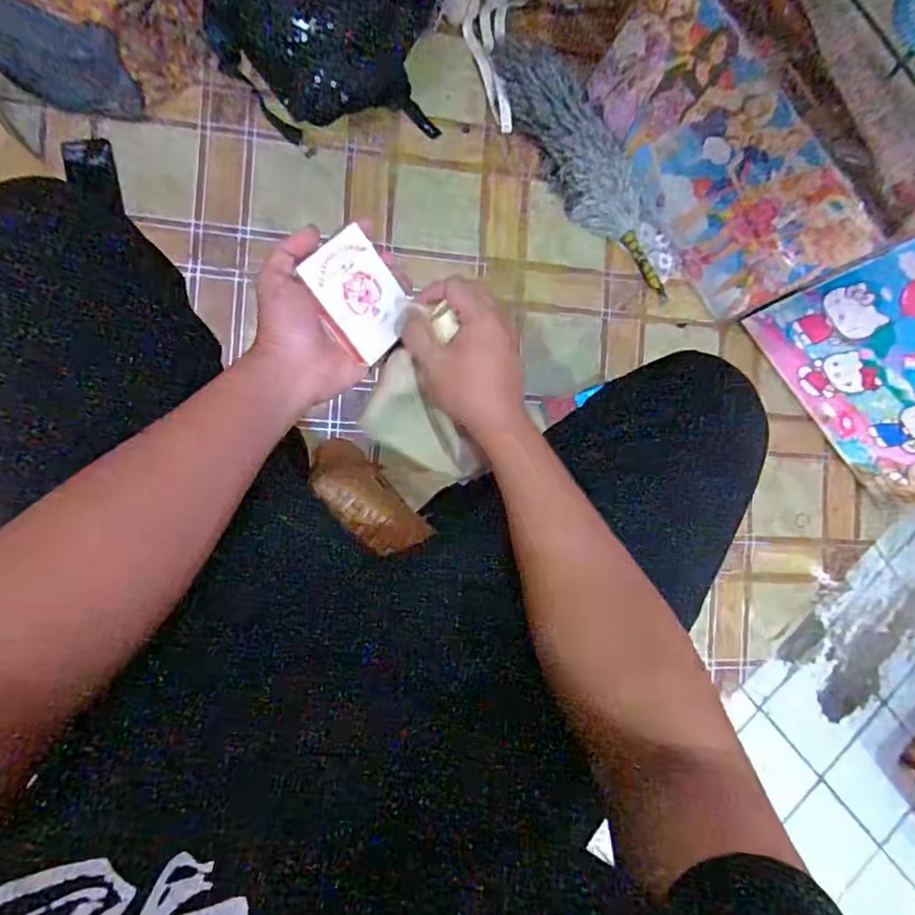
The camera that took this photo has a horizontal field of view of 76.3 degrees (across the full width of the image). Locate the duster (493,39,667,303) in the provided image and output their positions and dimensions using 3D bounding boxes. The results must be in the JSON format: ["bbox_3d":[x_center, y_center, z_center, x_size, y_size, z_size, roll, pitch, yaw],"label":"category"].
[{"bbox_3d":[0.224,-0.513,1.029,0.113,0.080,0.501,-31,94,-8],"label":"duster"}]

